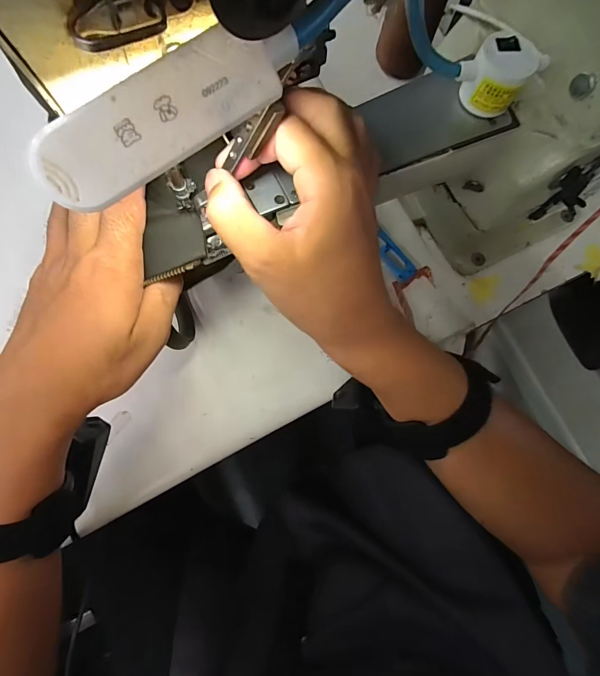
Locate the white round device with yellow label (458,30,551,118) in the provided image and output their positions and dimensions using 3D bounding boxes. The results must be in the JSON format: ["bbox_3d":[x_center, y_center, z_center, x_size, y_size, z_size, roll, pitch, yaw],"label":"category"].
[{"bbox_3d":[0.129,-0.171,0.232,0.036,0.033,0.047,44,79,8],"label":"white round device with yellow label"}]

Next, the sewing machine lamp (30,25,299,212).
[{"bbox_3d":[-0.038,-0.068,0.107,0.083,0.022,0.013,-34,37,-7],"label":"sewing machine lamp"}]

